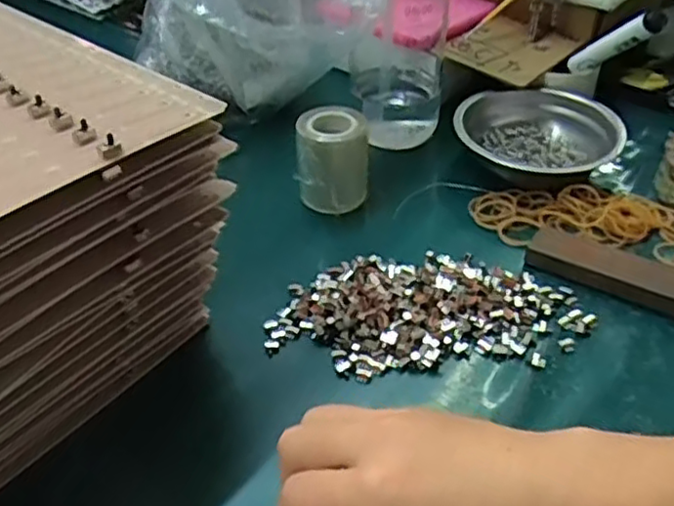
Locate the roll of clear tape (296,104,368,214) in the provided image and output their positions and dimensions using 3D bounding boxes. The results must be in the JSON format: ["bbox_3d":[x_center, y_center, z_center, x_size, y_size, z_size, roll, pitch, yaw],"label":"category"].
[{"bbox_3d":[-0.002,-0.068,0.509,0.050,0.066,0.048,-2,40,3],"label":"roll of clear tape"}]

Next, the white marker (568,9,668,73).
[{"bbox_3d":[0.225,-0.171,0.558,0.017,0.021,0.101,-22,2,-19],"label":"white marker"}]

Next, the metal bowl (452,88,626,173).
[{"bbox_3d":[0.159,-0.092,0.546,0.124,0.038,0.124,-3,40,2],"label":"metal bowl"}]

